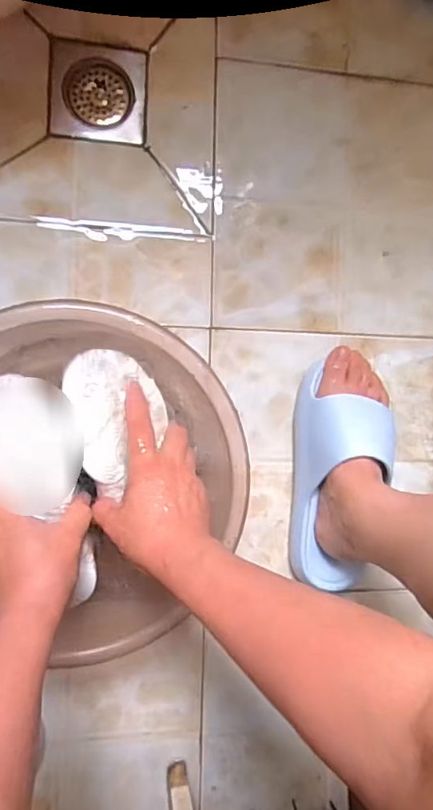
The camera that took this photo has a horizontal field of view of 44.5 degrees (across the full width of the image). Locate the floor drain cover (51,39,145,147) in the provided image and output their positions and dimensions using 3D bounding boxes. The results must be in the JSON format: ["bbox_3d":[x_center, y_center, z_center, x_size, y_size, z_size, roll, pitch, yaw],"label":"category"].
[{"bbox_3d":[-0.127,-0.339,0.575,0.099,0.010,0.103,2,90,-10],"label":"floor drain cover"}]

